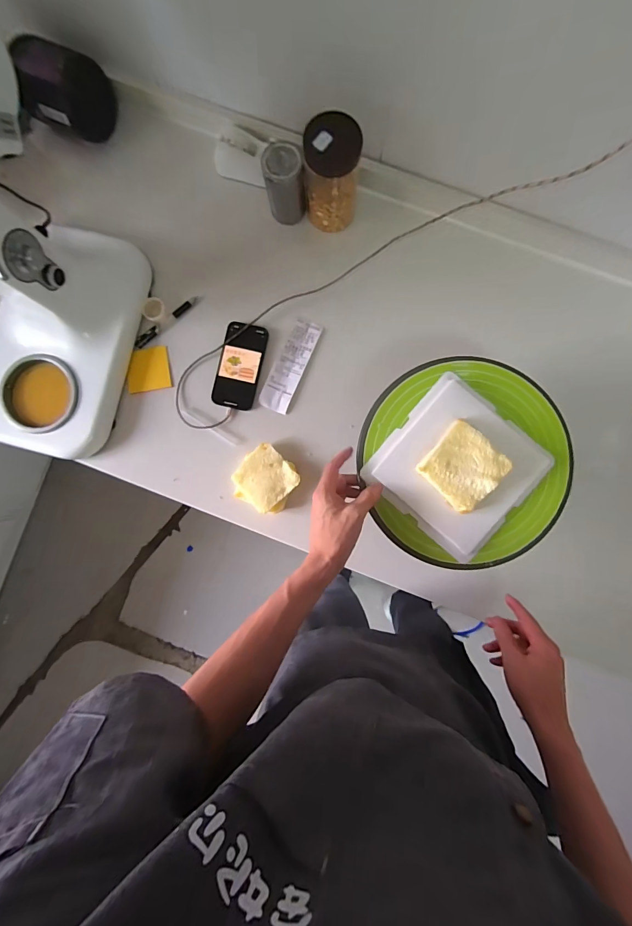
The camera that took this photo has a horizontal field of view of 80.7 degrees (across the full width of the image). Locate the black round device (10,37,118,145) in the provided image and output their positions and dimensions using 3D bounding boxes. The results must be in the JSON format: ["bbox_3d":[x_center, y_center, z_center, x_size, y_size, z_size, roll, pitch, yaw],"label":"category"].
[{"bbox_3d":[-0.420,-0.617,0.617,0.139,0.097,0.094,13,89,2],"label":"black round device"}]

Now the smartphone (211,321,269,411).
[{"bbox_3d":[-0.134,-0.170,0.653,0.073,0.006,0.146,13,89,2],"label":"smartphone"}]

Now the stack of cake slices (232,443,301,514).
[{"bbox_3d":[-0.085,0.028,0.638,0.100,0.028,0.100,31,90,2],"label":"stack of cake slices"}]

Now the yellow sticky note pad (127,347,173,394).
[{"bbox_3d":[-0.298,-0.166,0.662,0.077,0.009,0.073,-8,88,1],"label":"yellow sticky note pad"}]

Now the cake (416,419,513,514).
[{"bbox_3d":[0.190,0.005,0.492,0.089,0.040,0.089,-45,88,0],"label":"cake"}]

